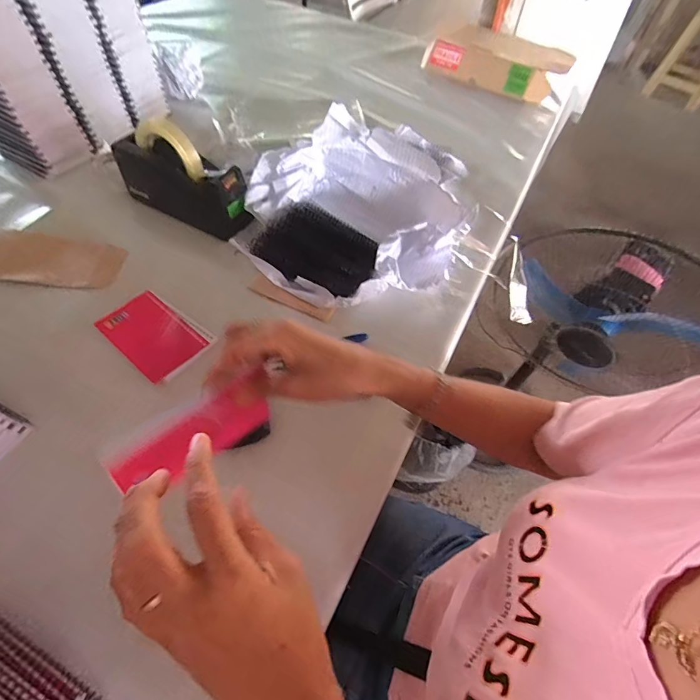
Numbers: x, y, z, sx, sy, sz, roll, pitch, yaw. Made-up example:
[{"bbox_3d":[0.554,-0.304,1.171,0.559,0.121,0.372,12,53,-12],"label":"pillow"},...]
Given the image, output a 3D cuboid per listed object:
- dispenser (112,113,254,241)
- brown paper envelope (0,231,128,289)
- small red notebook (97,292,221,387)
[{"bbox_3d":[-0.249,-0.266,0.592,0.210,0.120,0.065,24,56,12],"label":"dispenser"},{"bbox_3d":[-0.431,-0.131,0.553,0.201,0.021,0.094,3,55,-3],"label":"brown paper envelope"},{"bbox_3d":[-0.248,-0.023,0.499,0.129,0.008,0.088,36,59,19],"label":"small red notebook"}]

